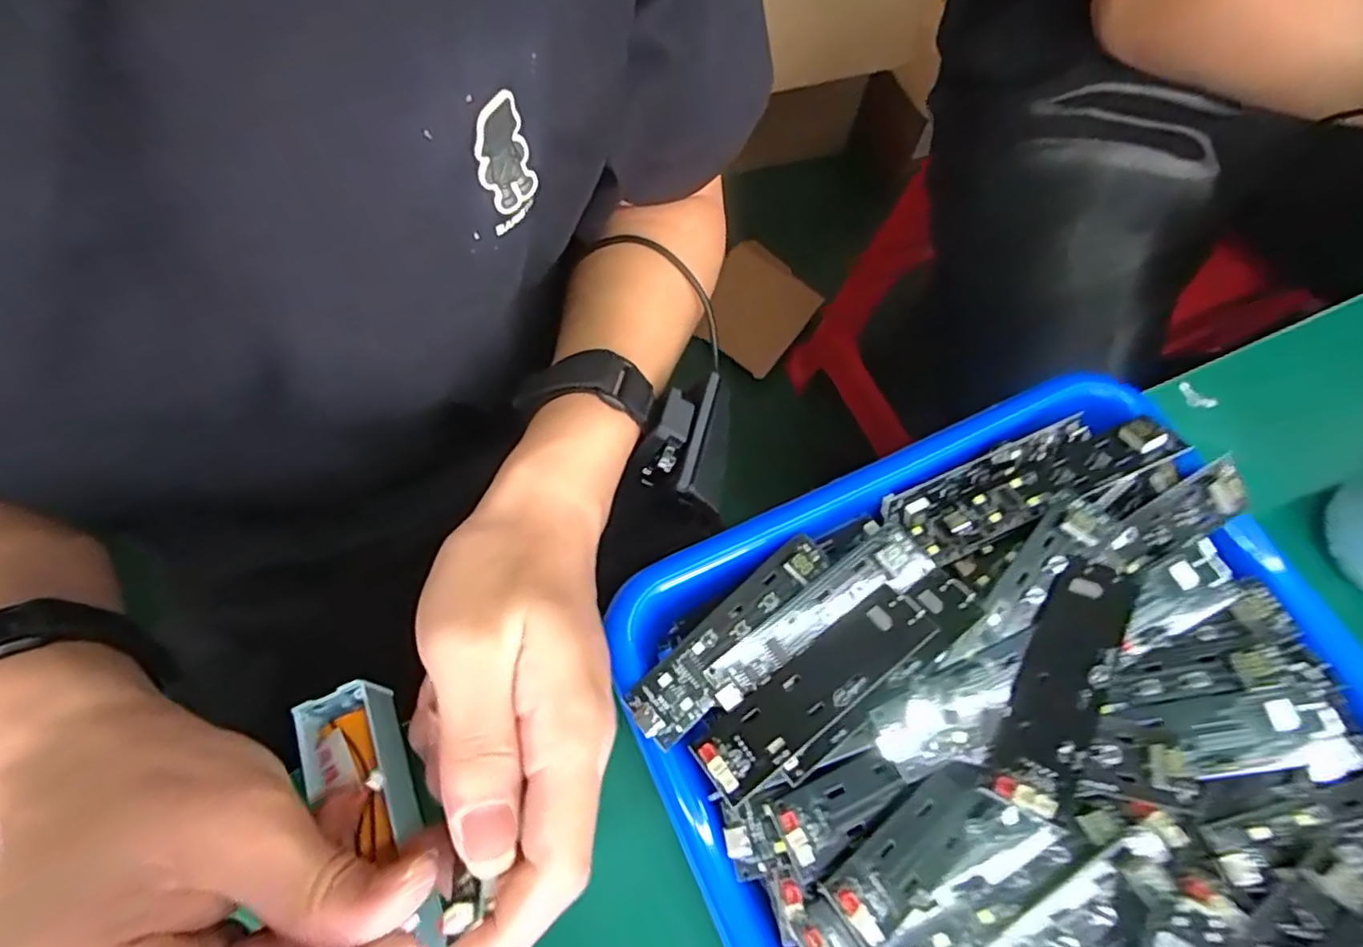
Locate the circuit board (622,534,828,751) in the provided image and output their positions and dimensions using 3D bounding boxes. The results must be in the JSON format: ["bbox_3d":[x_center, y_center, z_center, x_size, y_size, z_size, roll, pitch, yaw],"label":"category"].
[{"bbox_3d":[0.020,0.059,0.232,0.091,0.011,0.024,-40,77,-14],"label":"circuit board"}]

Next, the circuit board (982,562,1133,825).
[{"bbox_3d":[0.123,0.065,0.207,0.024,0.009,0.088,16,63,38],"label":"circuit board"}]

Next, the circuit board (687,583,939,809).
[{"bbox_3d":[0.046,0.071,0.211,0.091,0.008,0.022,-35,75,-13],"label":"circuit board"}]

